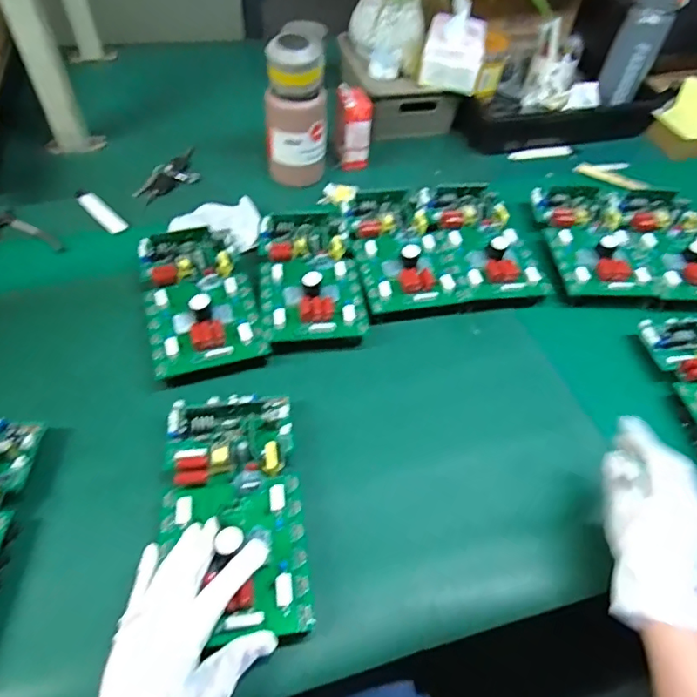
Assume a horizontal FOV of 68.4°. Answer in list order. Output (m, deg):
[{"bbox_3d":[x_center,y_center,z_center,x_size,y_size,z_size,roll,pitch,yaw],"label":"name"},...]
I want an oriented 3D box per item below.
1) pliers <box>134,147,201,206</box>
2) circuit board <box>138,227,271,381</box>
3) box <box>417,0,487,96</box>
[{"bbox_3d":[-0.280,-0.279,0.822,0.058,0.012,0.139,23,54,14],"label":"pliers"},{"bbox_3d":[-0.183,-0.070,0.621,0.128,0.031,0.221,-13,54,-14],"label":"circuit board"},{"bbox_3d":[0.178,-0.513,0.860,0.105,0.099,0.124,15,53,8],"label":"box"}]

